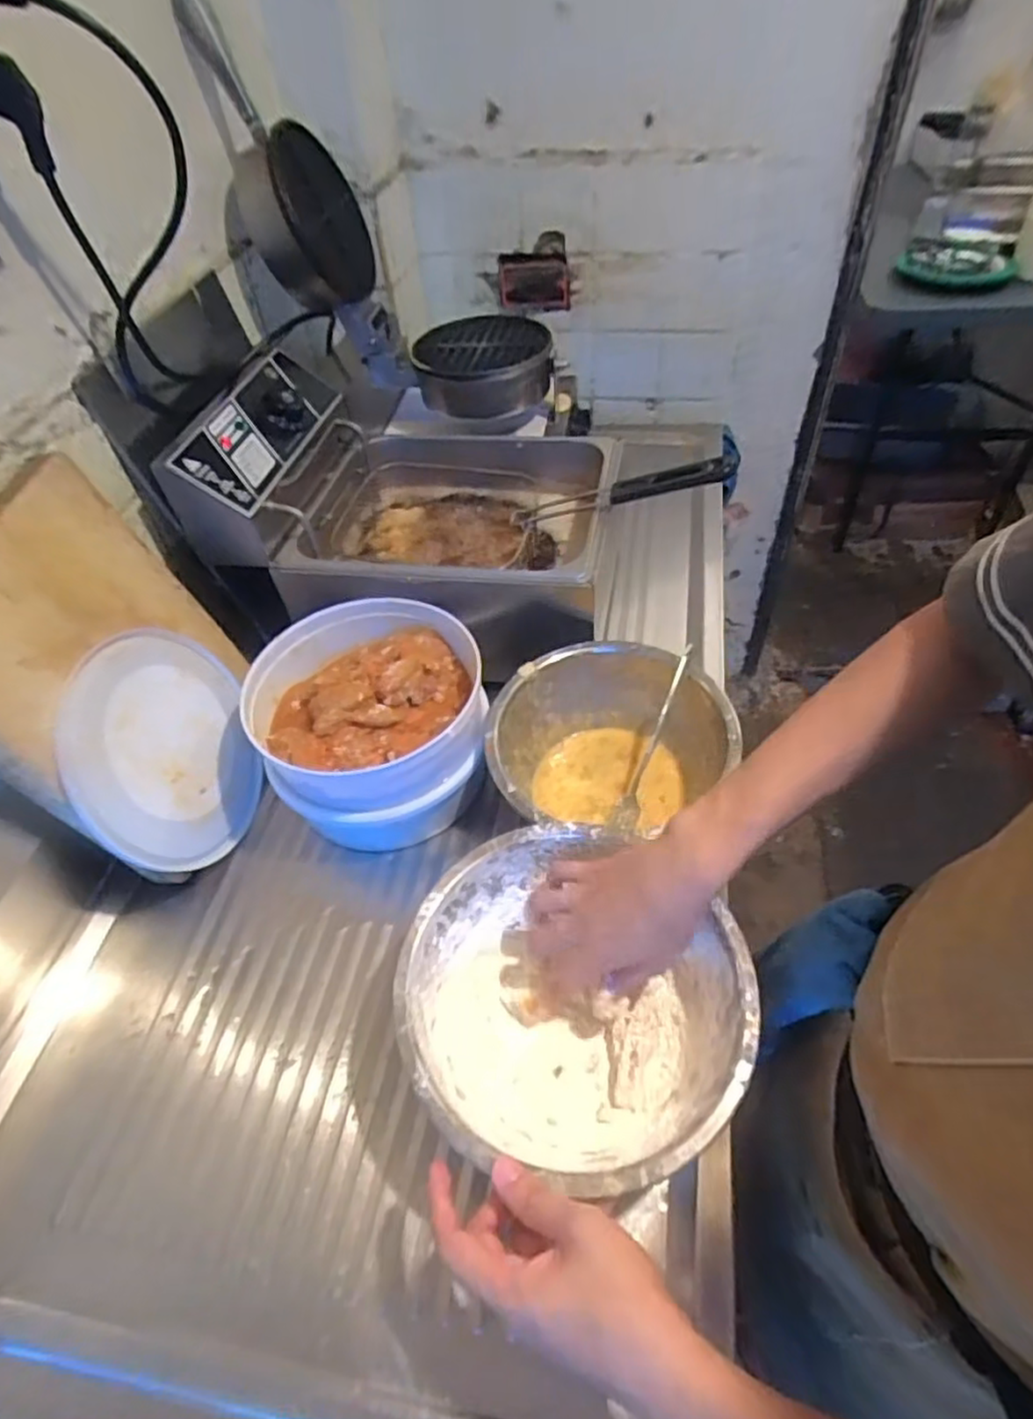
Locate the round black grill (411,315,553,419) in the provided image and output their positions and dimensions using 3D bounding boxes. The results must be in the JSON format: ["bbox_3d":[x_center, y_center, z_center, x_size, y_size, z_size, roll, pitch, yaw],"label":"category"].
[{"bbox_3d":[-0.043,-0.441,0.914,0.176,0.073,0.151,0,49,5],"label":"round black grill"}]

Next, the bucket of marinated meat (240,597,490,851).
[{"bbox_3d":[-0.130,0.014,0.661,0.202,0.125,0.204,-18,49,-11],"label":"bucket of marinated meat"}]

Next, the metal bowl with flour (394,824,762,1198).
[{"bbox_3d":[0.037,0.213,0.495,0.216,0.104,0.224,-2,48,3],"label":"metal bowl with flour"}]

